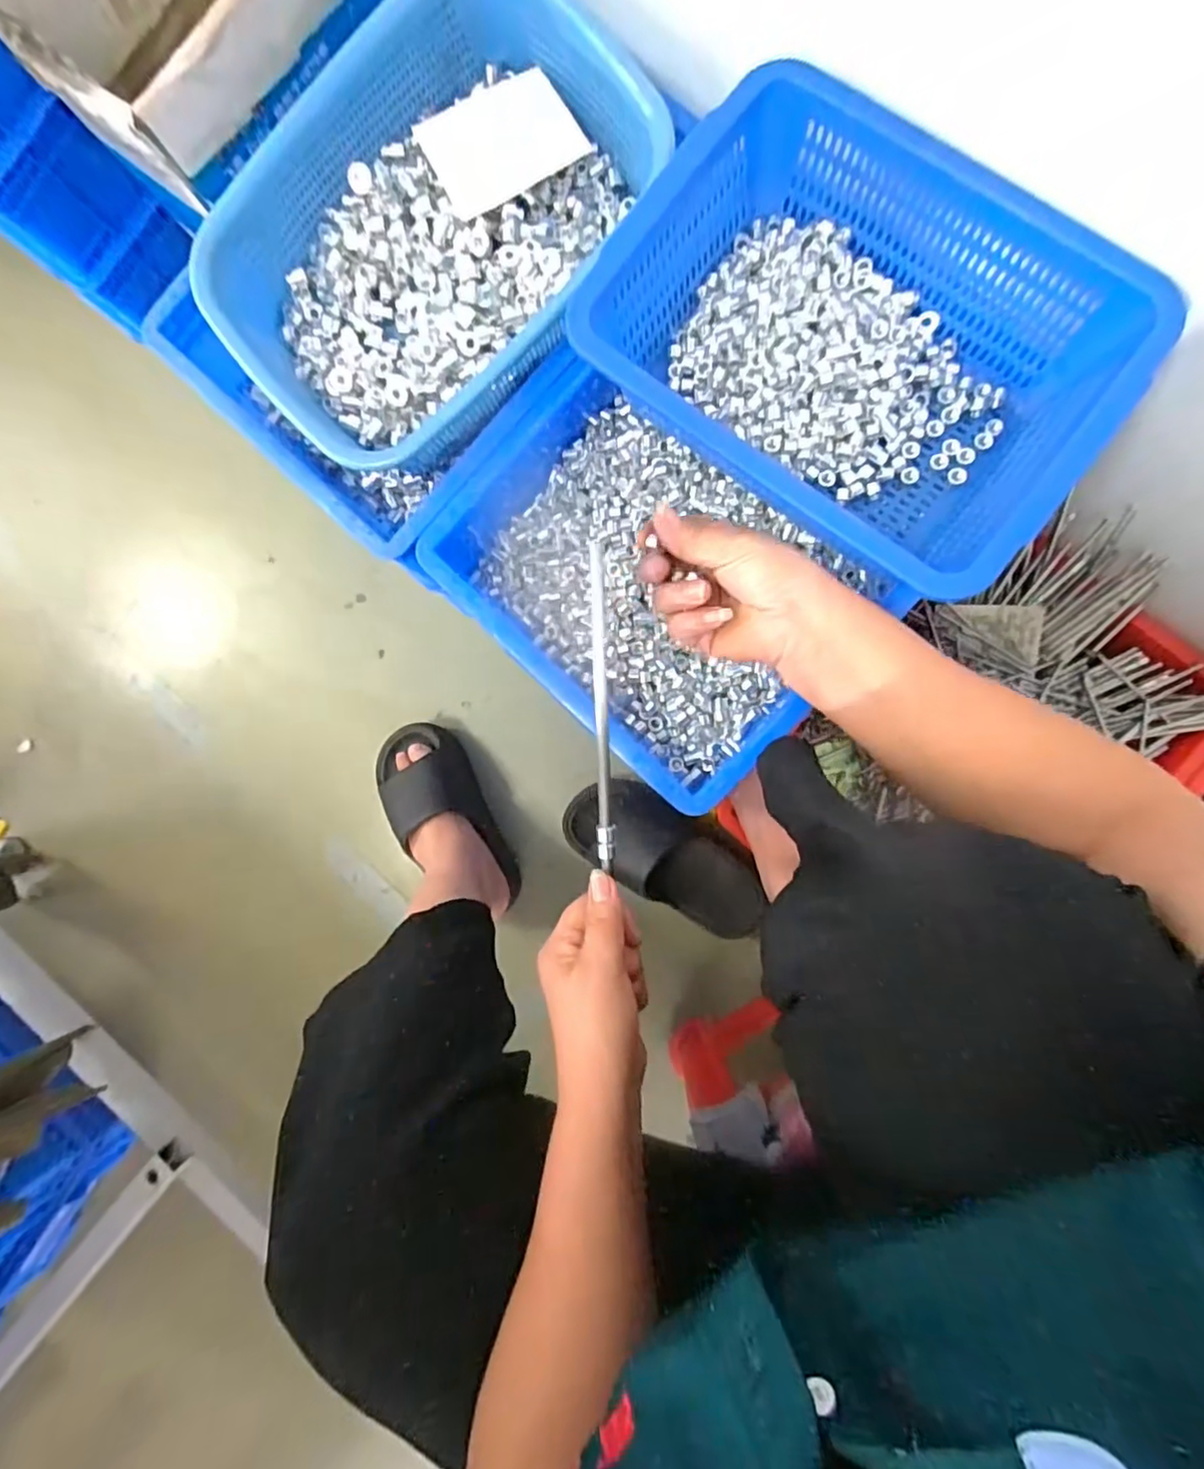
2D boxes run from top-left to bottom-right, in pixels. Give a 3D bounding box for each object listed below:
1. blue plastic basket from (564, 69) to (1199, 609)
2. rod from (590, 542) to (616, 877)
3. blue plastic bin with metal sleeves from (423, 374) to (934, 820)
[{"bbox_3d":[0.165,-0.252,0.413,0.306,0.097,0.227,40,92,6],"label":"blue plastic basket"},{"bbox_3d":[0.000,-0.013,0.366,0.008,0.005,0.190,-1,100,5],"label":"rod"},{"bbox_3d":[0.030,-0.121,0.496,0.317,0.079,0.220,44,93,6],"label":"blue plastic bin with metal sleeves"}]

